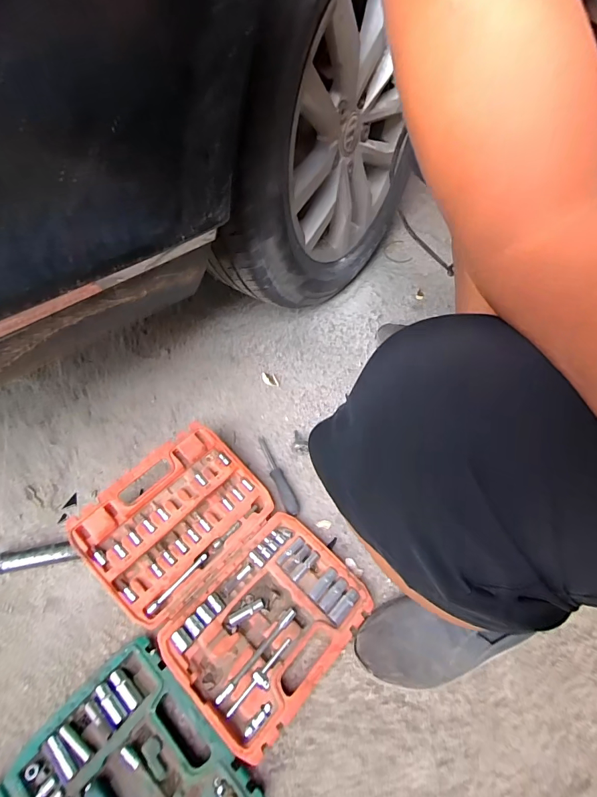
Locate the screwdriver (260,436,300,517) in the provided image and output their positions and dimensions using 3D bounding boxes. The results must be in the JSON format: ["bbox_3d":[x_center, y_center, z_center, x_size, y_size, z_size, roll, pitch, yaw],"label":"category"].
[{"bbox_3d":[-0.035,0.127,0.662,0.024,0.020,0.152,-20,58,-13],"label":"screwdriver"}]

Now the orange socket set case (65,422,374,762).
[{"bbox_3d":[-0.111,0.233,0.552,0.368,0.078,0.249,39,64,23],"label":"orange socket set case"}]

